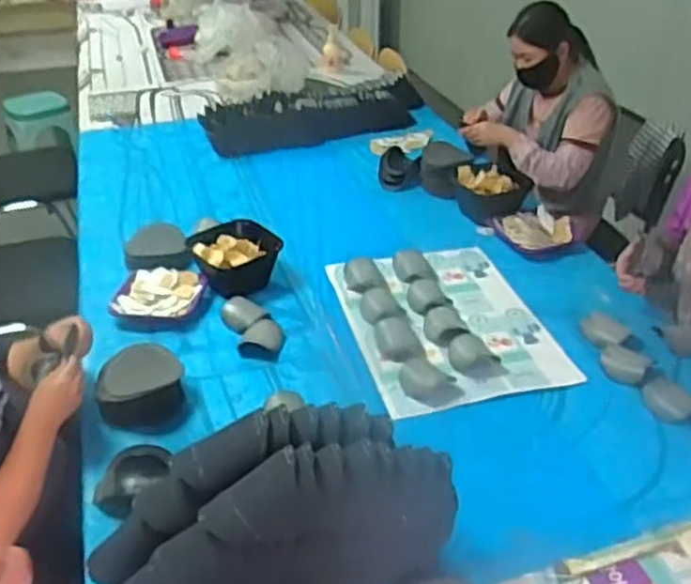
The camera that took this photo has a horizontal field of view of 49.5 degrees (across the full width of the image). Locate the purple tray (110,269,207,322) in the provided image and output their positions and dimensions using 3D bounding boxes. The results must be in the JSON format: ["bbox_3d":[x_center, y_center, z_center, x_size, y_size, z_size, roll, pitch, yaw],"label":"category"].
[{"bbox_3d":[-0.405,0.010,1.646,0.182,0.038,0.183,5,34,7],"label":"purple tray"}]

